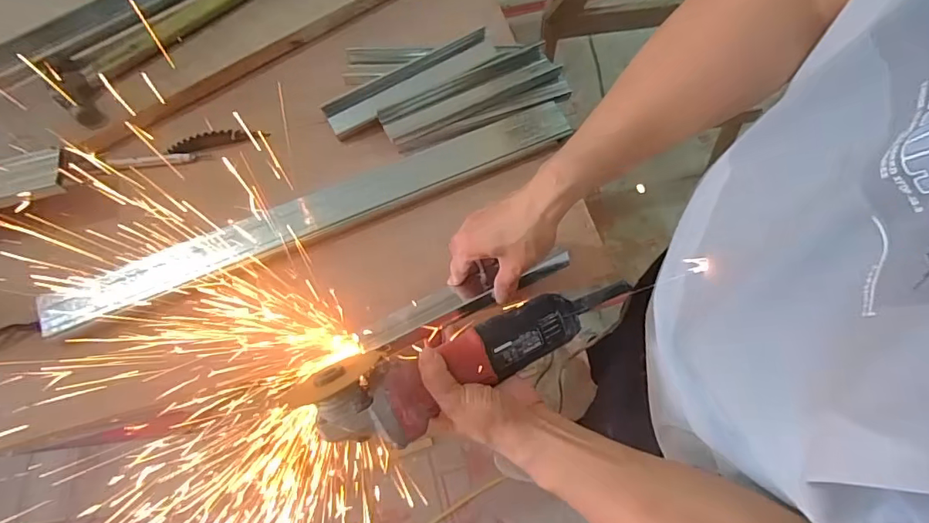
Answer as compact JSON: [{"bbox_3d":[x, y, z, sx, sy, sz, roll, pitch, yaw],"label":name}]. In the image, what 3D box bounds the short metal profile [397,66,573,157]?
[{"bbox_3d":[0.023,-0.188,0.612,0.228,0.022,0.039,-21,70,-9],"label":"short metal profile"}]

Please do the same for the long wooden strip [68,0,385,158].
[{"bbox_3d":[-0.192,-0.318,0.655,0.659,0.032,0.026,-36,73,-14],"label":"long wooden strip"}]

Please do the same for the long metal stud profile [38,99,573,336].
[{"bbox_3d":[-0.154,-0.069,0.557,0.600,0.033,0.062,-24,71,-10],"label":"long metal stud profile"}]

